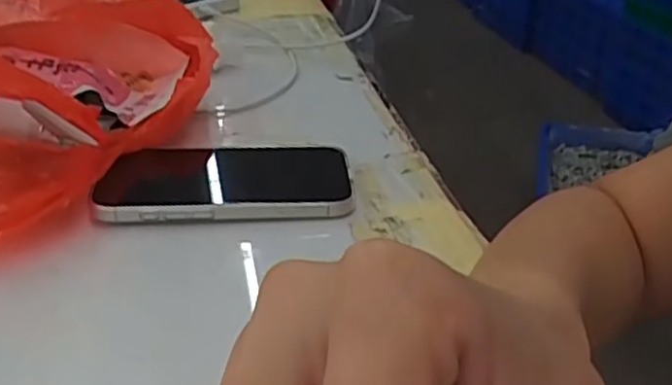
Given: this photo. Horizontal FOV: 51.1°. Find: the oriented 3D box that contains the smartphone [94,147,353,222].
[{"bbox_3d":[-0.068,-0.006,0.421,0.152,0.015,0.074,-1,31,-4],"label":"smartphone"}]

